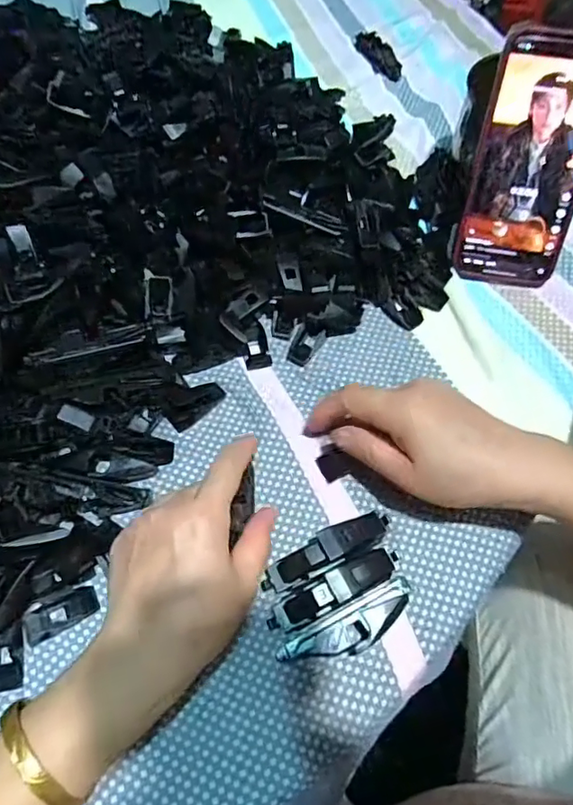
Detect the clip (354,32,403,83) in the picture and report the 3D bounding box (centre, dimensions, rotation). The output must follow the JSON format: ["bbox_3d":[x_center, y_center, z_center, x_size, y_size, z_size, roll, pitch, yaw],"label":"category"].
[{"bbox_3d":[0.095,-0.359,0.563,0.021,0.018,0.077,-21,64,-10],"label":"clip"}]

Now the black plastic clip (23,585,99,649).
[{"bbox_3d":[-0.128,0.120,0.312,0.040,0.011,0.016,-30,66,-14],"label":"black plastic clip"}]

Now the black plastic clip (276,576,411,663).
[{"bbox_3d":[0.035,0.124,0.298,0.078,0.018,0.021,-25,65,-12],"label":"black plastic clip"}]

